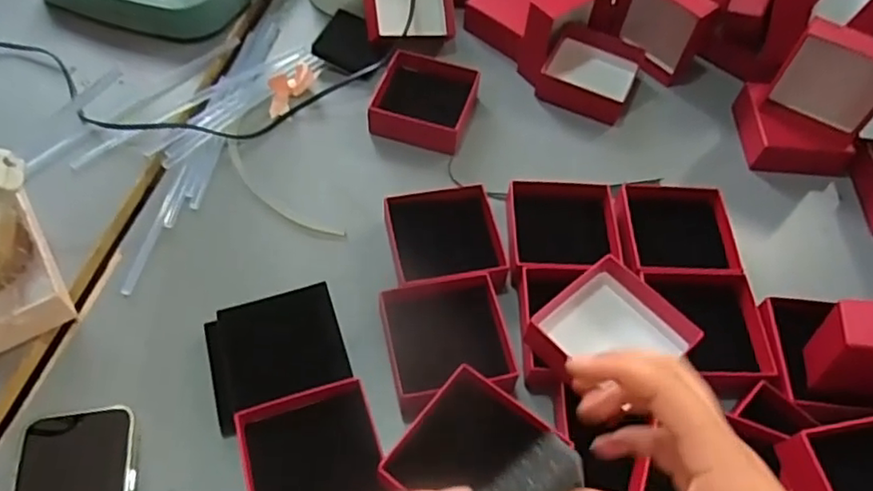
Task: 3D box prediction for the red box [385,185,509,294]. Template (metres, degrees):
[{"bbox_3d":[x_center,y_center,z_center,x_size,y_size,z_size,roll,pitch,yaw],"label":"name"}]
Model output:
[{"bbox_3d":[0.007,0.000,0.523,0.090,0.036,0.096,-7,58,-8],"label":"red box"}]

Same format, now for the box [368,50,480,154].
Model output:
[{"bbox_3d":[-0.010,-0.141,0.613,0.095,0.036,0.099,16,58,7],"label":"box"}]

